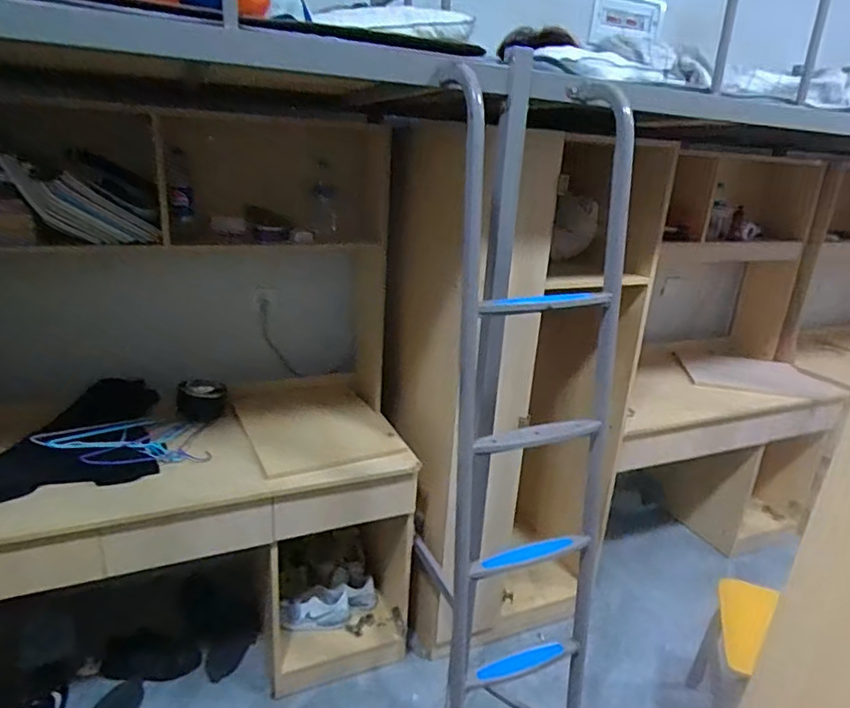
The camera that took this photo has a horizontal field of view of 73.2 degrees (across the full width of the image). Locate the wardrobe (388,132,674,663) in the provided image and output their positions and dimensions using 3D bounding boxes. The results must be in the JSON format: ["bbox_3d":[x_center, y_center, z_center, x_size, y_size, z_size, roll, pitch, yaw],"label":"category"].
[{"bbox_3d":[0.263,0.174,1.805,0.724,1.564,0.411,-2,20,-16],"label":"wardrobe"}]

